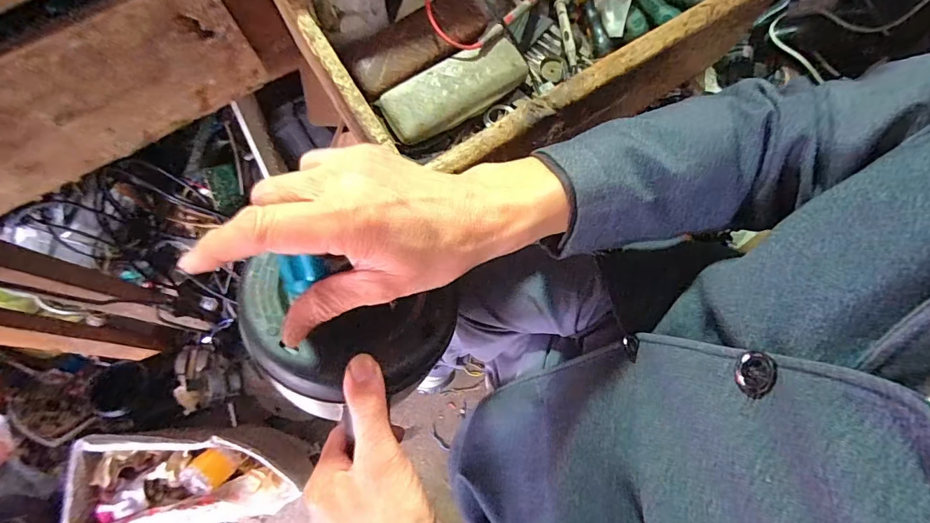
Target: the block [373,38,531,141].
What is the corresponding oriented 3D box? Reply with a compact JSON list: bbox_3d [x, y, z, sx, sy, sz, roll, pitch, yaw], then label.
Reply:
[{"bbox_3d":[-0.006,-0.167,0.416,0.149,0.022,0.052,-32,76,-10],"label":"block"}]

